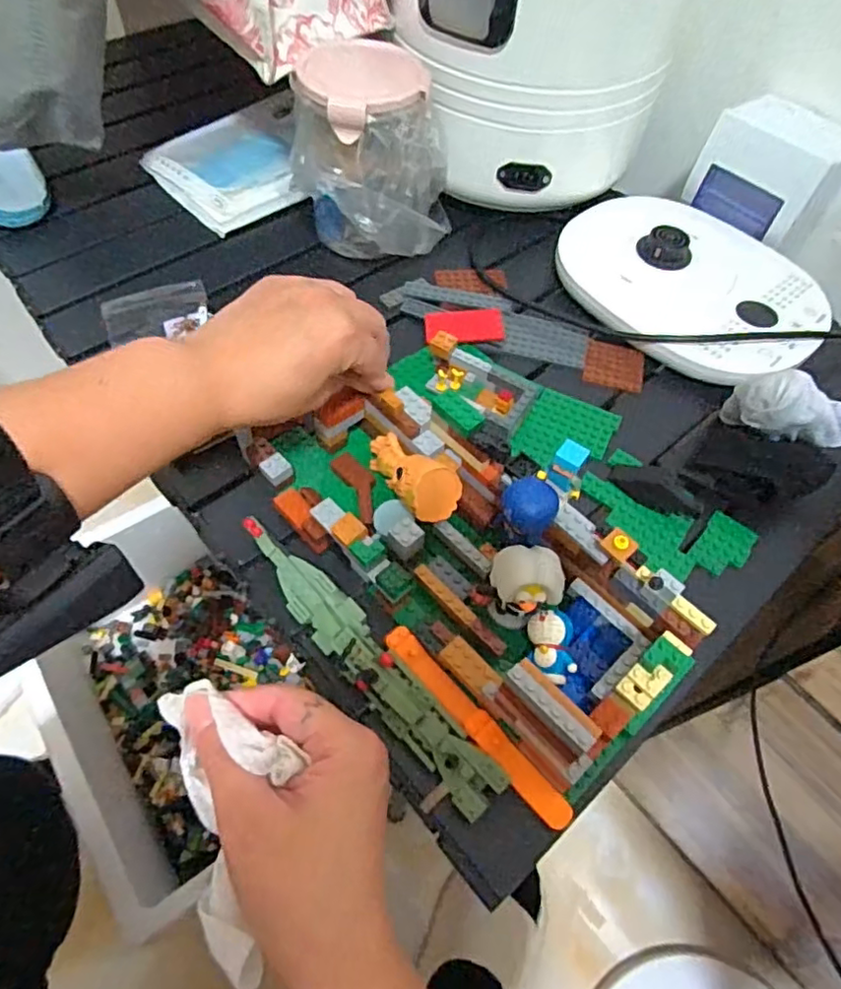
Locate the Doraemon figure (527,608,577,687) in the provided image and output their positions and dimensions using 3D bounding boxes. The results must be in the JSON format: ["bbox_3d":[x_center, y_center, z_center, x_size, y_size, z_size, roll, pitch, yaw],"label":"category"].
[{"bbox_3d":[0.075,0.087,0.350,0.024,0.020,0.039,1,58,-3],"label":"Doraemon figure"}]

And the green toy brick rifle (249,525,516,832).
[{"bbox_3d":[-0.037,0.090,0.354,0.033,0.022,0.212,-36,66,-22],"label":"green toy brick rifle"}]

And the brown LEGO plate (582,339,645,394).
[{"bbox_3d":[0.161,-0.108,0.511,0.048,0.005,0.048,14,58,6],"label":"brown LEGO plate"}]

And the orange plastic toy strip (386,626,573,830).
[{"bbox_3d":[0.030,0.127,0.345,0.016,0.007,0.136,-37,66,-23],"label":"orange plastic toy strip"}]

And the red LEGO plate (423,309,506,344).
[{"bbox_3d":[0.038,-0.138,0.509,0.068,0.010,0.033,-7,58,-8],"label":"red LEGO plate"}]

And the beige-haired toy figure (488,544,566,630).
[{"bbox_3d":[0.059,0.055,0.351,0.039,0.047,0.036,1,58,-2],"label":"beige-haired toy figure"}]

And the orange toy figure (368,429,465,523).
[{"bbox_3d":[-0.011,-0.014,0.401,0.039,0.039,0.079,-34,53,-22],"label":"orange toy figure"}]

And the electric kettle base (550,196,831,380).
[{"bbox_3d":[0.235,-0.189,0.544,0.232,0.036,0.184,38,63,19],"label":"electric kettle base"}]

